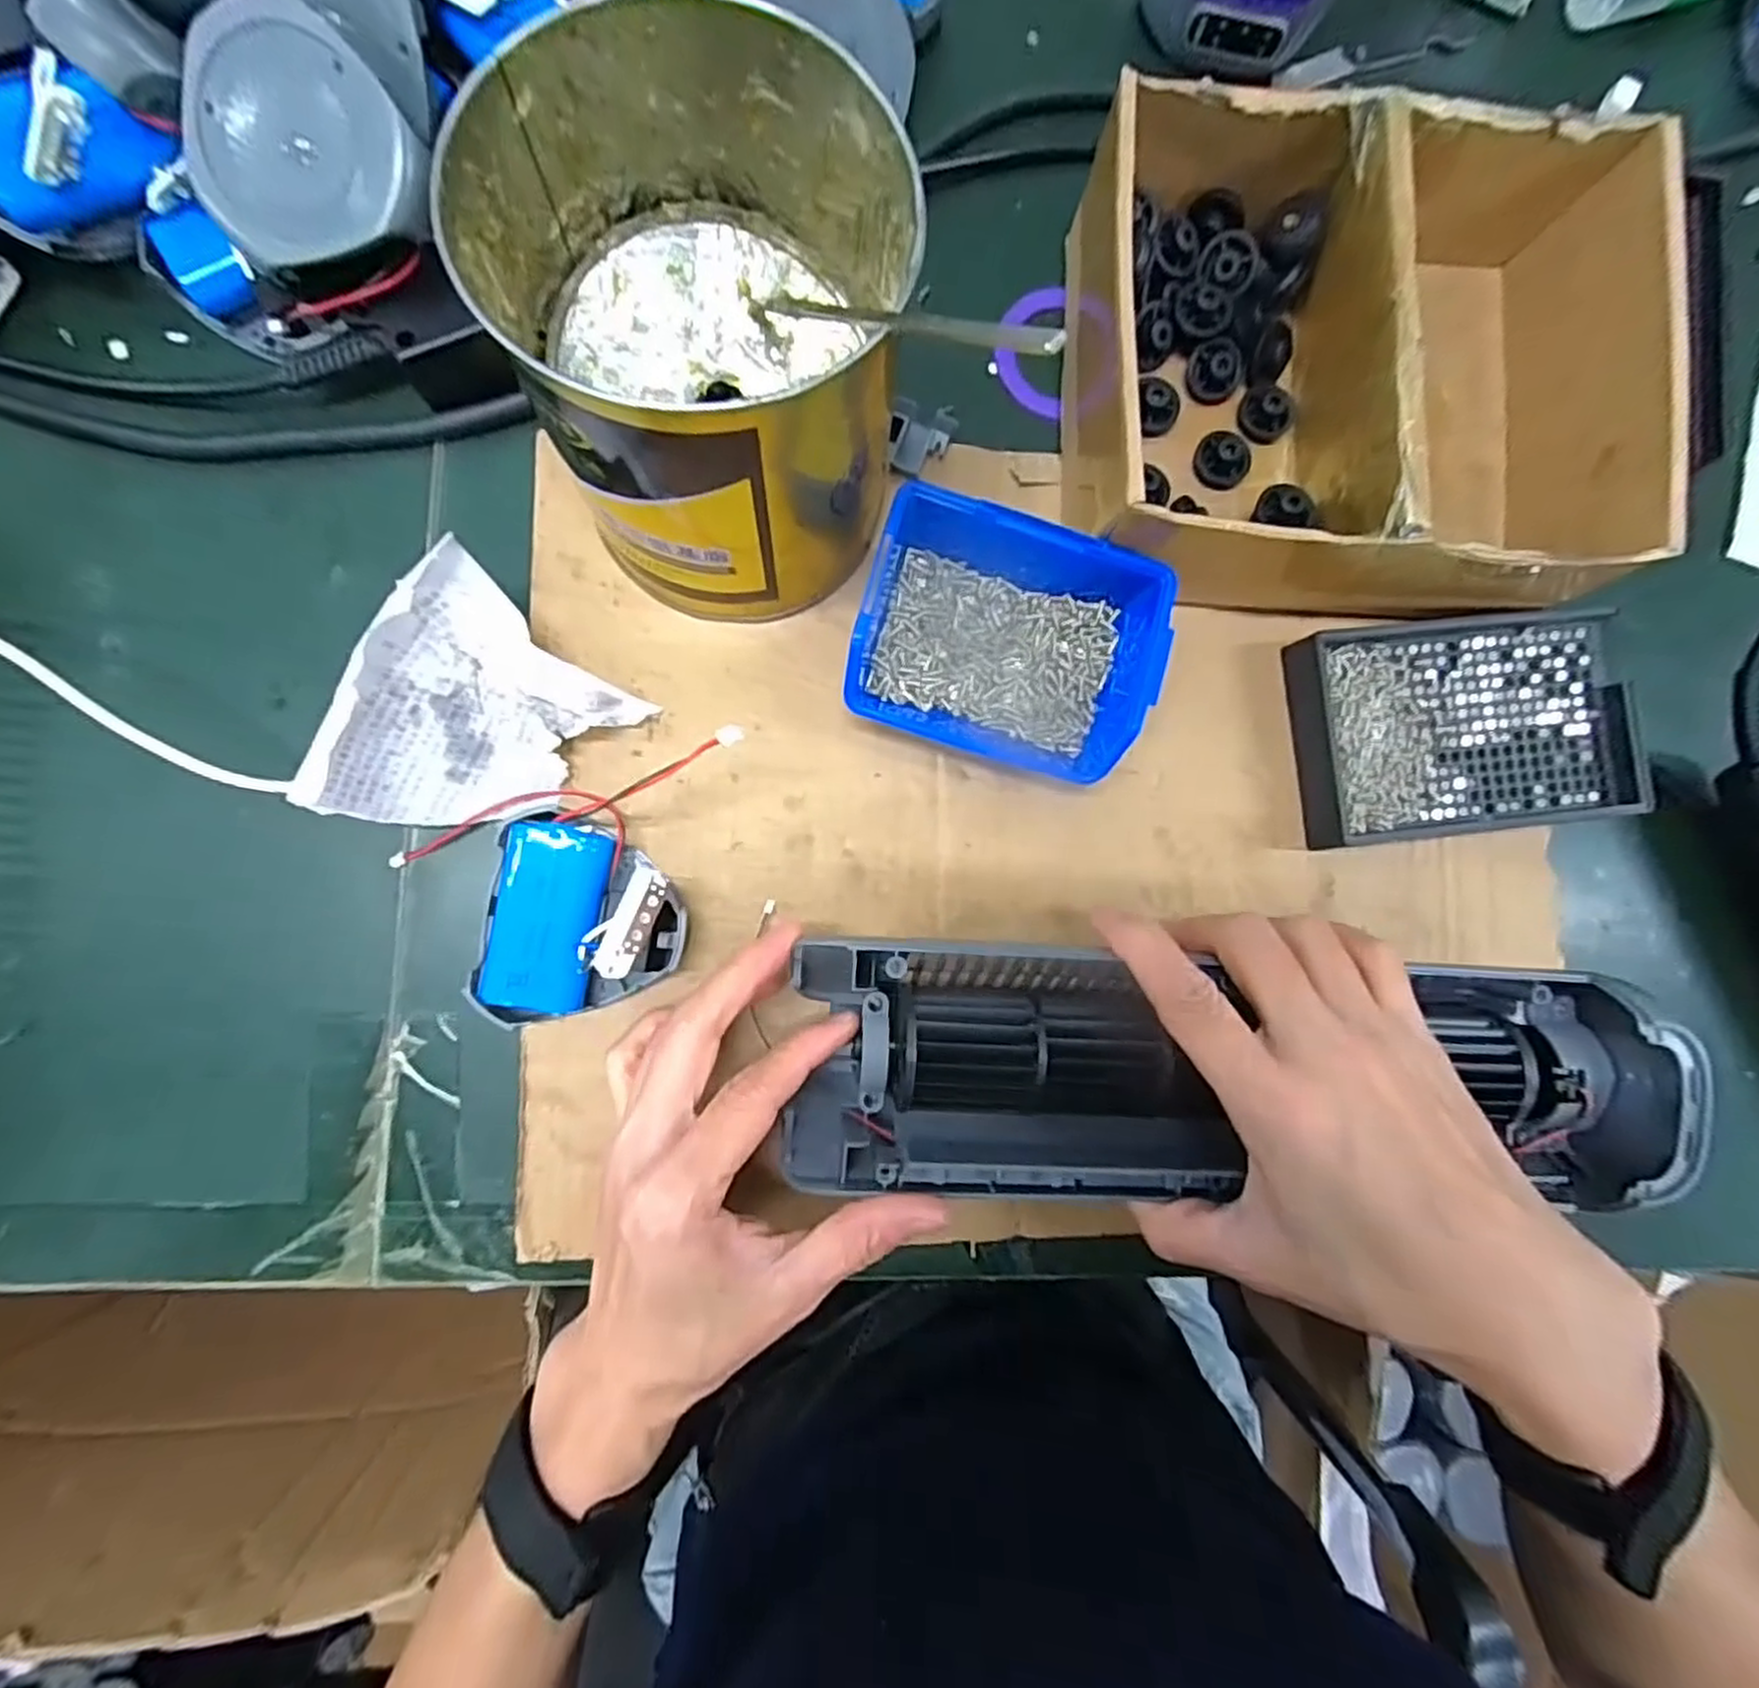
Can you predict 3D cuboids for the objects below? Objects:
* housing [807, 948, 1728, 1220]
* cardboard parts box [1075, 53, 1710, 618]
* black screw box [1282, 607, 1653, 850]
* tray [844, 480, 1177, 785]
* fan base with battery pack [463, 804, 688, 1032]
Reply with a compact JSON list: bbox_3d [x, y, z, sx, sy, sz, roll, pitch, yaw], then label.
[{"bbox_3d":[0.120,0.081,0.276,0.300,0.061,0.086,2,89,-3],"label":"housing"},{"bbox_3d":[0.182,-0.185,0.297,0.205,0.075,0.172,3,86,-5],"label":"cardboard parts box"},{"bbox_3d":[0.250,-0.050,0.328,0.137,0.028,0.089,-6,87,-6],"label":"black screw box"},{"bbox_3d":[0.048,-0.080,0.294,0.109,0.044,0.086,18,85,-4],"label":"tray"},{"bbox_3d":[-0.109,0.030,0.271,0.073,0.043,0.079,11,85,-5],"label":"fan base with battery pack"}]

